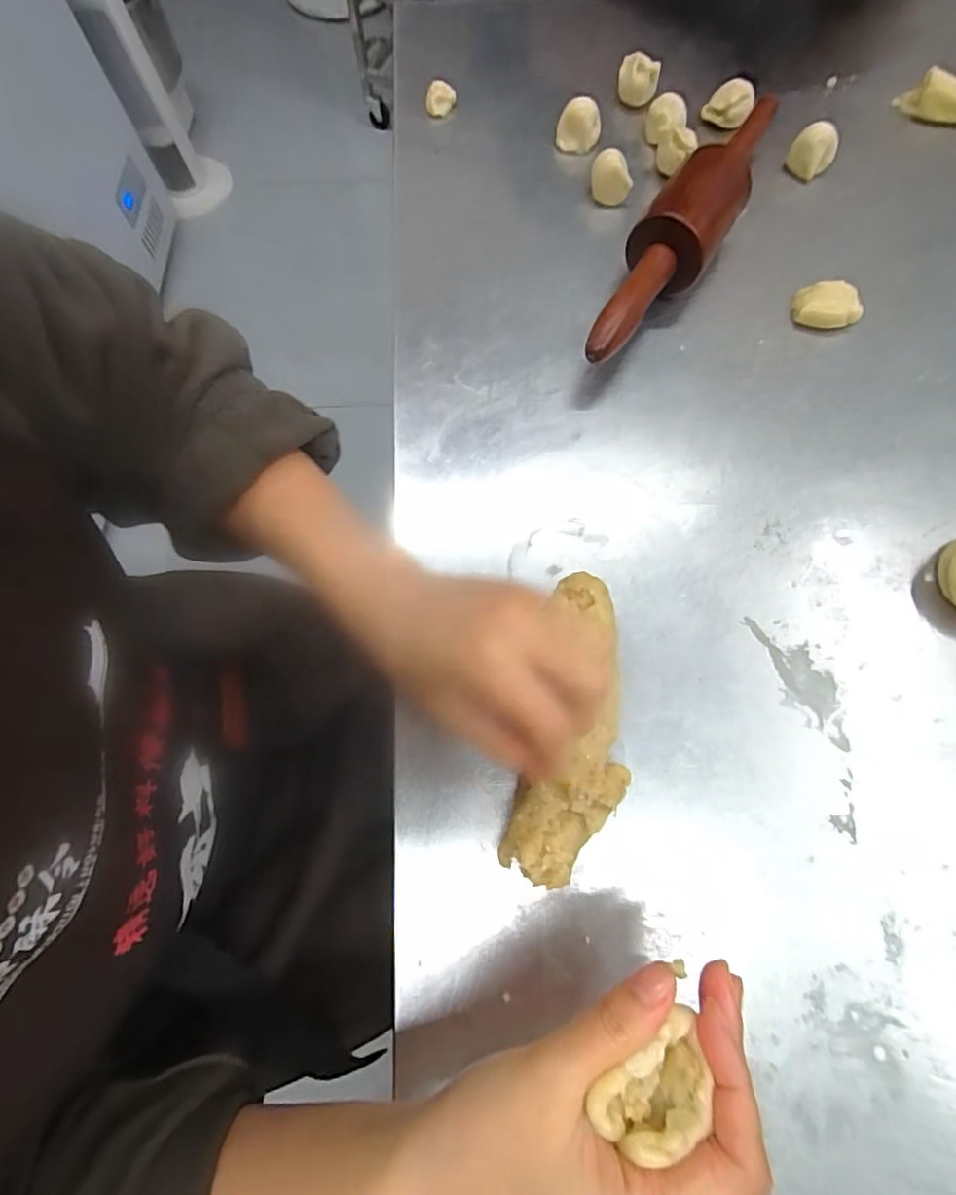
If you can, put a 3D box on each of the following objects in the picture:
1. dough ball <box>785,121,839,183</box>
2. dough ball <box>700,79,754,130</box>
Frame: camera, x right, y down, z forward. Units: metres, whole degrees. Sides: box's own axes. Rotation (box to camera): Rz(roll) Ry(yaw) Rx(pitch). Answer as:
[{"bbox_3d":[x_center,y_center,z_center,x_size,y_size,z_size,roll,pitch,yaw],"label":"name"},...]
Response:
[{"bbox_3d":[0.284,-0.379,0.462,0.035,0.033,0.028,28,74,10],"label":"dough ball"},{"bbox_3d":[0.226,-0.444,0.489,0.040,0.026,0.027,23,73,8],"label":"dough ball"}]

